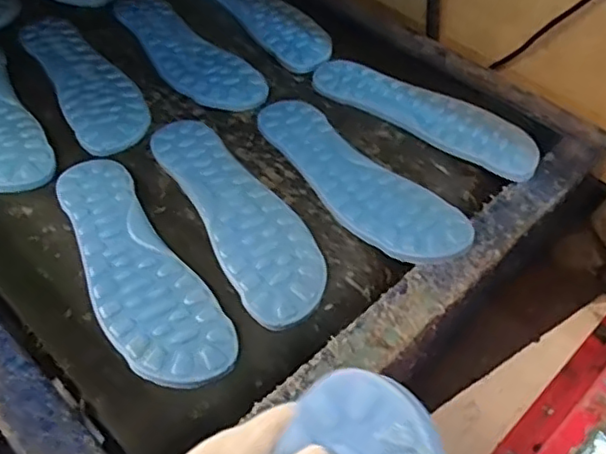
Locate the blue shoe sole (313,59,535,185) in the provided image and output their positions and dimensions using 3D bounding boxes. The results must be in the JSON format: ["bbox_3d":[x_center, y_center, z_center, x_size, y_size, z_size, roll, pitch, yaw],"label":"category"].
[{"bbox_3d":[0.127,-0.125,0.649,0.255,0.014,0.082,31,55,22],"label":"blue shoe sole"}]

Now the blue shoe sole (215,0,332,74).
[{"bbox_3d":[-0.052,-0.275,0.786,0.092,0.018,0.263,-31,57,-25],"label":"blue shoe sole"}]

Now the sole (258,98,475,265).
[{"bbox_3d":[0.043,-0.051,0.578,0.077,0.016,0.249,-30,57,-25],"label":"sole"}]

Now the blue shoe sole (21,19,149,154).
[{"bbox_3d":[-0.241,-0.167,0.683,0.080,0.012,0.259,-25,55,-22],"label":"blue shoe sole"}]

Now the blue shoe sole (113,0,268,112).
[{"bbox_3d":[-0.139,-0.202,0.708,0.085,0.009,0.250,-33,58,-27],"label":"blue shoe sole"}]

